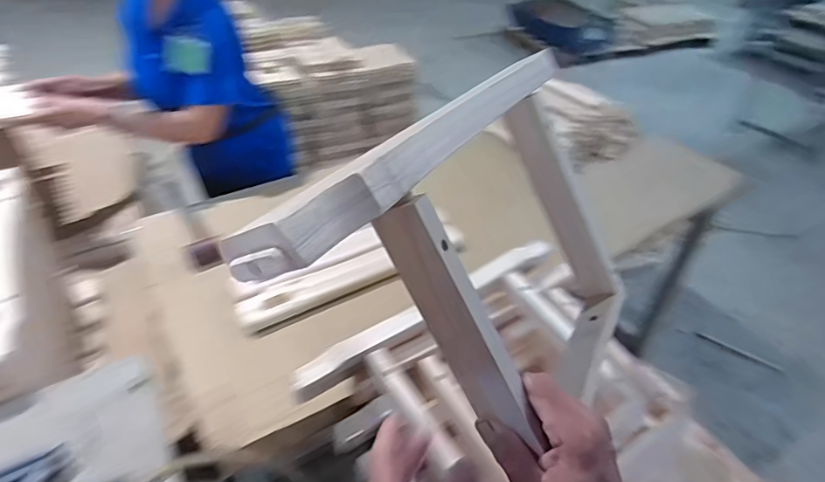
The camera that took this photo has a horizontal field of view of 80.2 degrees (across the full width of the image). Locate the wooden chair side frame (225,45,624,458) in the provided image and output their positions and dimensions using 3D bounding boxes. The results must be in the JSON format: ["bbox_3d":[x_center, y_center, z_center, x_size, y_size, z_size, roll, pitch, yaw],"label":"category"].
[{"bbox_3d":[0.093,0.040,0.447,0.056,0.343,0.411,-12,22,40],"label":"wooden chair side frame"}]

